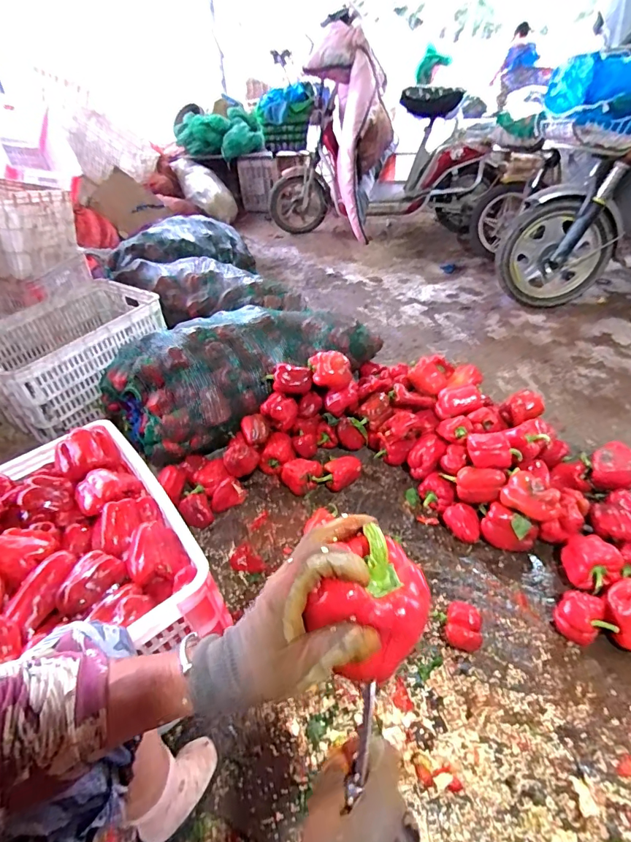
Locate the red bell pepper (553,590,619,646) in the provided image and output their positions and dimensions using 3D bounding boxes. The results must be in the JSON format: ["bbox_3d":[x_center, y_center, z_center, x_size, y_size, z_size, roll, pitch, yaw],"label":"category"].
[{"bbox_3d":[0.499,0.372,0.809,0.087,0.069,0.083,-2,42,2],"label":"red bell pepper"}]

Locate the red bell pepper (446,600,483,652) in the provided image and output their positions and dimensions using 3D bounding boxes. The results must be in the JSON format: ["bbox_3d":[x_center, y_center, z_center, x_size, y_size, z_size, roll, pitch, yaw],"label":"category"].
[{"bbox_3d":[0.276,0.383,0.801,0.065,0.071,0.078,10,44,15],"label":"red bell pepper"}]

